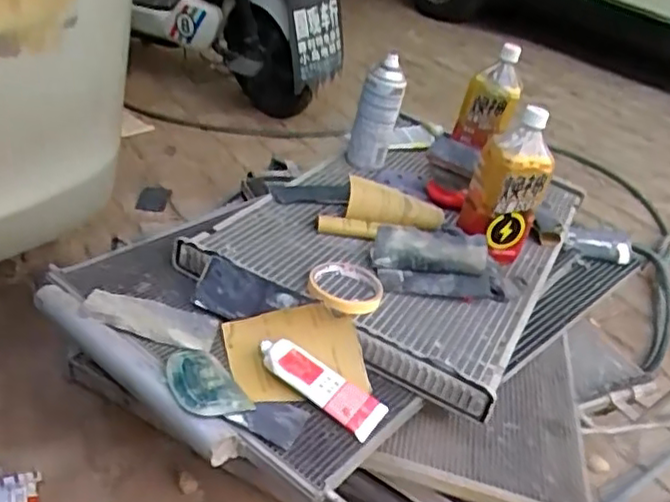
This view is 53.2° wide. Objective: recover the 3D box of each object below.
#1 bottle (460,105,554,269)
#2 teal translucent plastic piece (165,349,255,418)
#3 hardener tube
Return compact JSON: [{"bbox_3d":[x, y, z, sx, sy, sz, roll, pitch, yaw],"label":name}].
[{"bbox_3d":[0.230,-0.089,0.886,0.094,0.191,0.068,-2,33,-14],"label":"bottle"},{"bbox_3d":[-0.132,0.125,0.649,0.063,0.018,0.105,-17,39,-33],"label":"teal translucent plastic piece"},{"bbox_3d":[-0.016,0.137,0.678,0.140,0.022,0.049,33,38,10],"label":"hardener tube"}]

